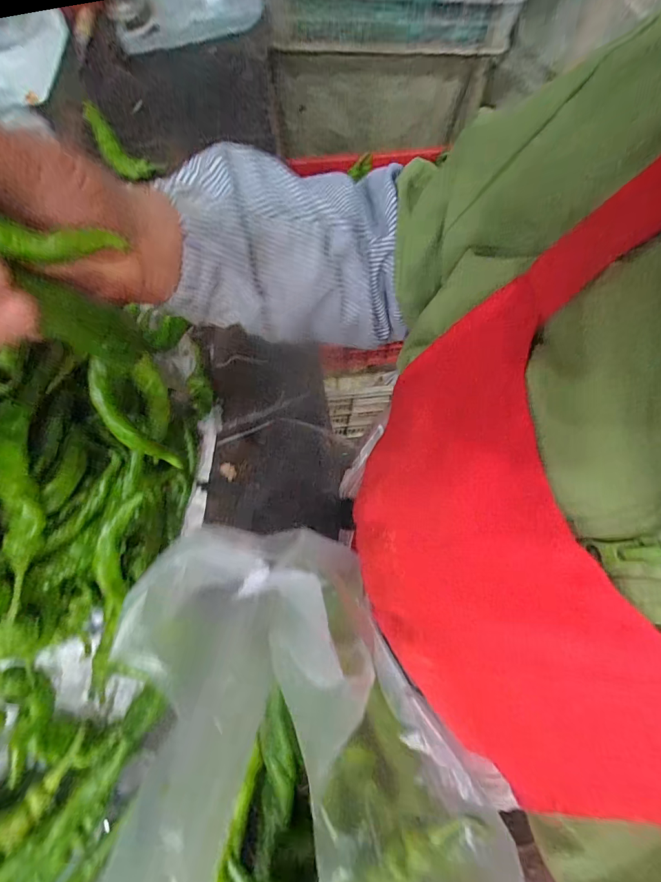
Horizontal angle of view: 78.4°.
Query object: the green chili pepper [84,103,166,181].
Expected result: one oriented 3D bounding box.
[{"bbox_3d":[-0.368,-0.509,0.690,0.194,0.029,0.060,41,72,13],"label":"green chili pepper"}]

